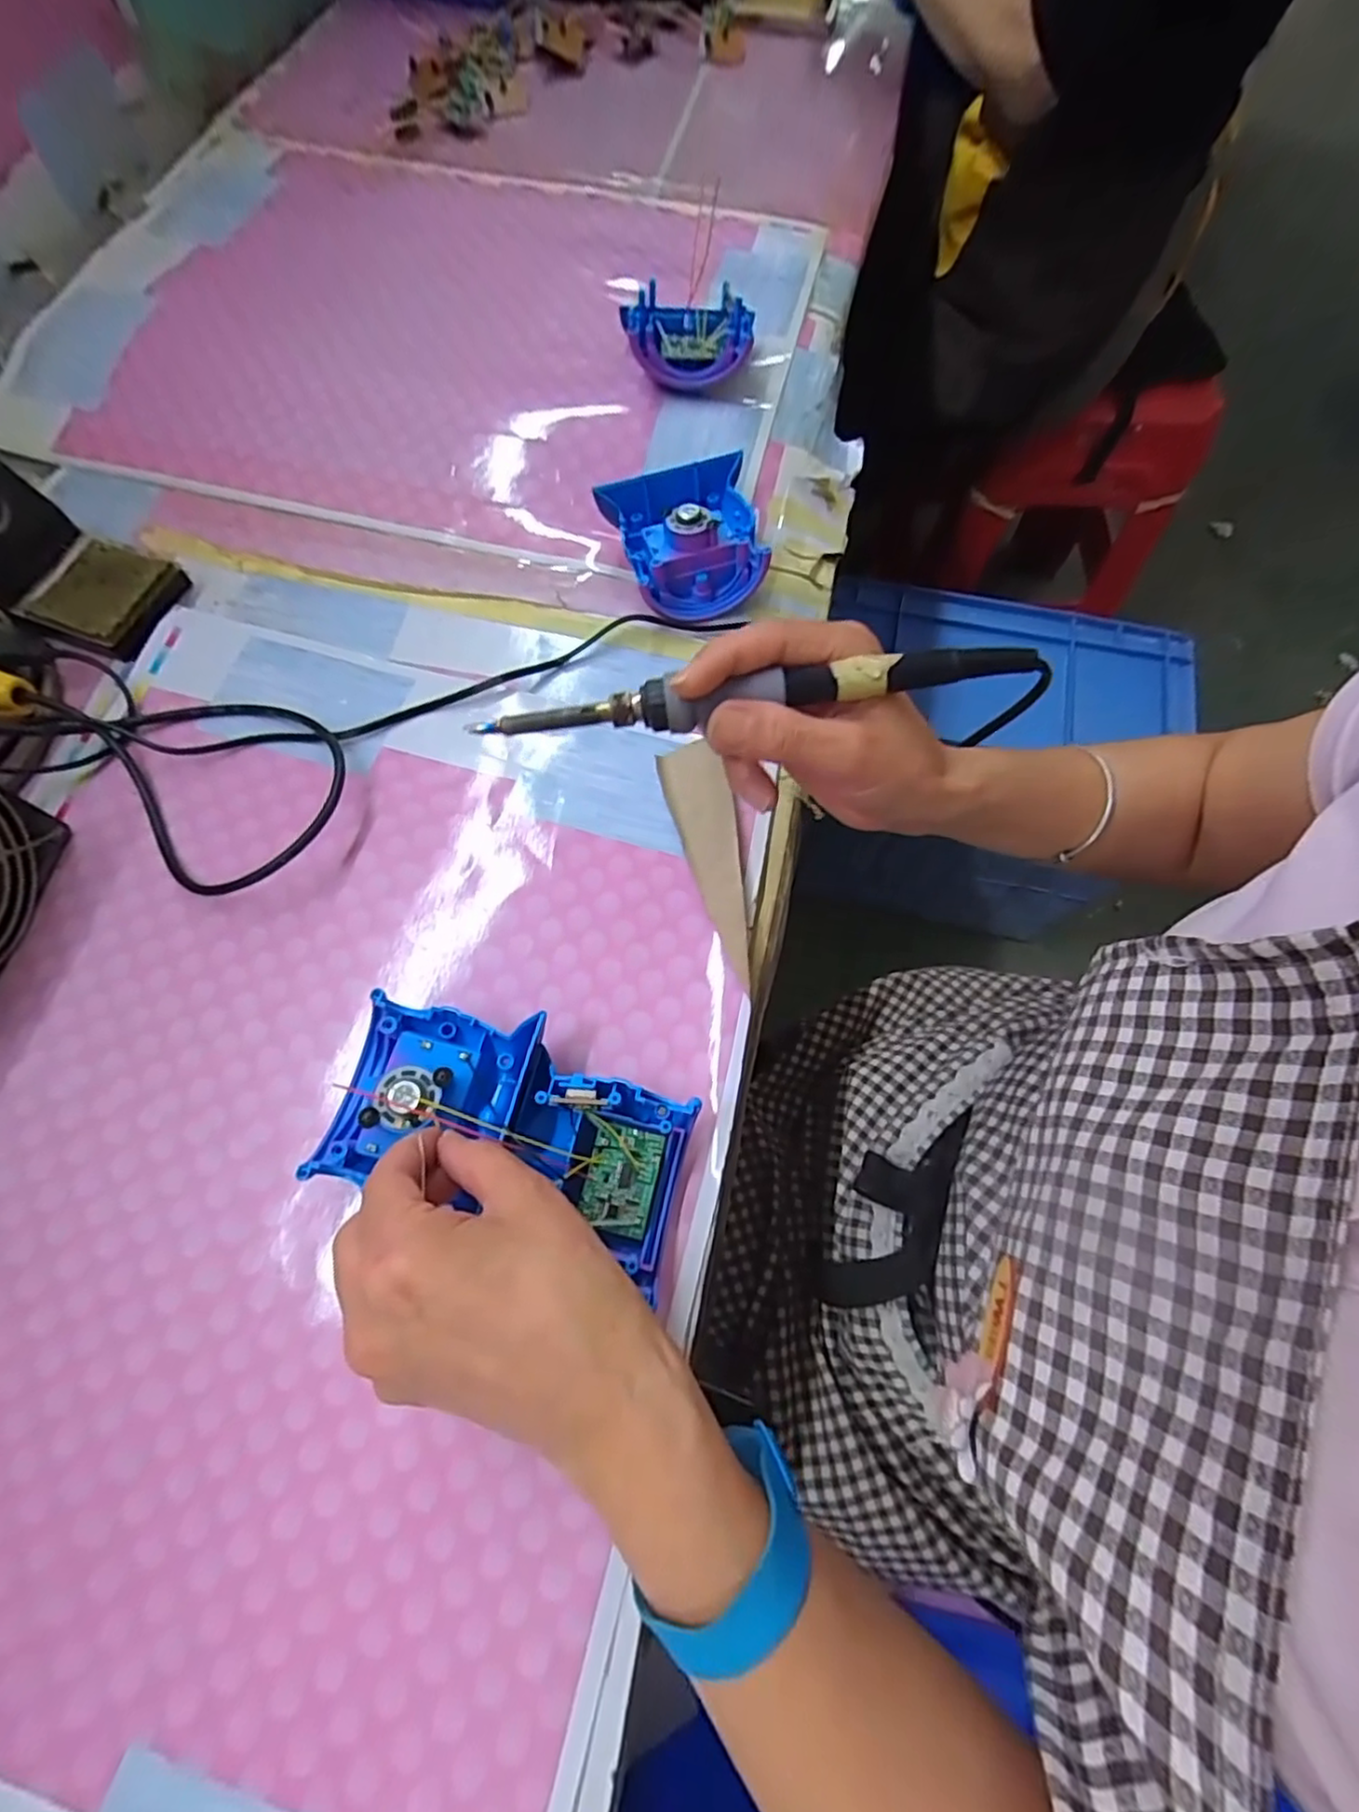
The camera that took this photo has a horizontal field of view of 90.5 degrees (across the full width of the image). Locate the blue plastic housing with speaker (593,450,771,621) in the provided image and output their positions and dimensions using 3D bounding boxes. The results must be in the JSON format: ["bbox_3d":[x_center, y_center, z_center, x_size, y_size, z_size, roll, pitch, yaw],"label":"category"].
[{"bbox_3d":[0.006,-0.226,0.419,0.084,0.044,0.084,-20,70,-9],"label":"blue plastic housing with speaker"}]

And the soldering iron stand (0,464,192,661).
[{"bbox_3d":[-0.386,-0.209,0.389,0.145,0.073,0.075,20,70,7],"label":"soldering iron stand"}]

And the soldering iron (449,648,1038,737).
[{"bbox_3d":[0.028,-0.080,0.255,0.211,0.015,0.015,-7,69,1],"label":"soldering iron"}]

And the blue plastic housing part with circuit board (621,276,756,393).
[{"bbox_3d":[0.004,-0.384,0.462,0.090,0.038,0.068,2,69,0],"label":"blue plastic housing part with circuit board"}]

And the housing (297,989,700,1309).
[{"bbox_3d":[-0.072,0.098,0.295,0.156,0.033,0.083,21,70,3],"label":"housing"}]

